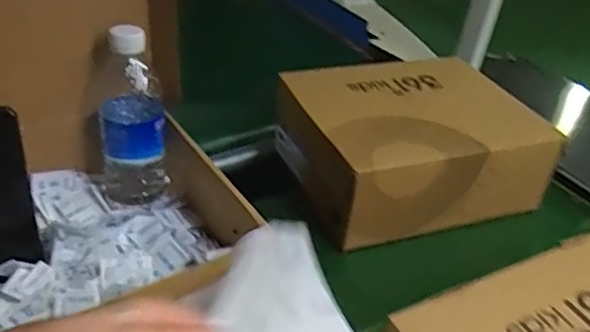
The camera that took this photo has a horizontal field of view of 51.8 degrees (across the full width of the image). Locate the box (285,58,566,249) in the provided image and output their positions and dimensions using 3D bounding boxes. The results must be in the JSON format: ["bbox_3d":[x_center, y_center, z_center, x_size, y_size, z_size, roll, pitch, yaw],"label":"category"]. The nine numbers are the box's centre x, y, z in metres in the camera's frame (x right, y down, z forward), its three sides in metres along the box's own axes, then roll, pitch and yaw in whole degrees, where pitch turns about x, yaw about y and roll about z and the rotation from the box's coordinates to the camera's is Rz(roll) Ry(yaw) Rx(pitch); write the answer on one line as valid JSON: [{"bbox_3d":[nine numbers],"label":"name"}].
[{"bbox_3d":[0.138,-0.031,0.778,0.285,0.121,0.215,-7,39,-18],"label":"box"}]

